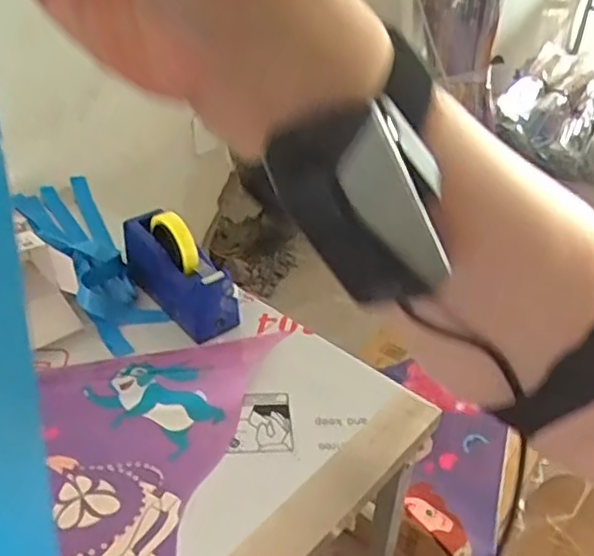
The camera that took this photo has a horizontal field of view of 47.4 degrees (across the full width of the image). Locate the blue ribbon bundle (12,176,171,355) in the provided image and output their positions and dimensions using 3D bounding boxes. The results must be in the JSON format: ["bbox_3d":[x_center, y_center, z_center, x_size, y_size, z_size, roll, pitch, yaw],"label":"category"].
[{"bbox_3d":[-0.335,-0.050,1.047,0.114,0.068,0.429,-17,41,-25],"label":"blue ribbon bundle"}]

